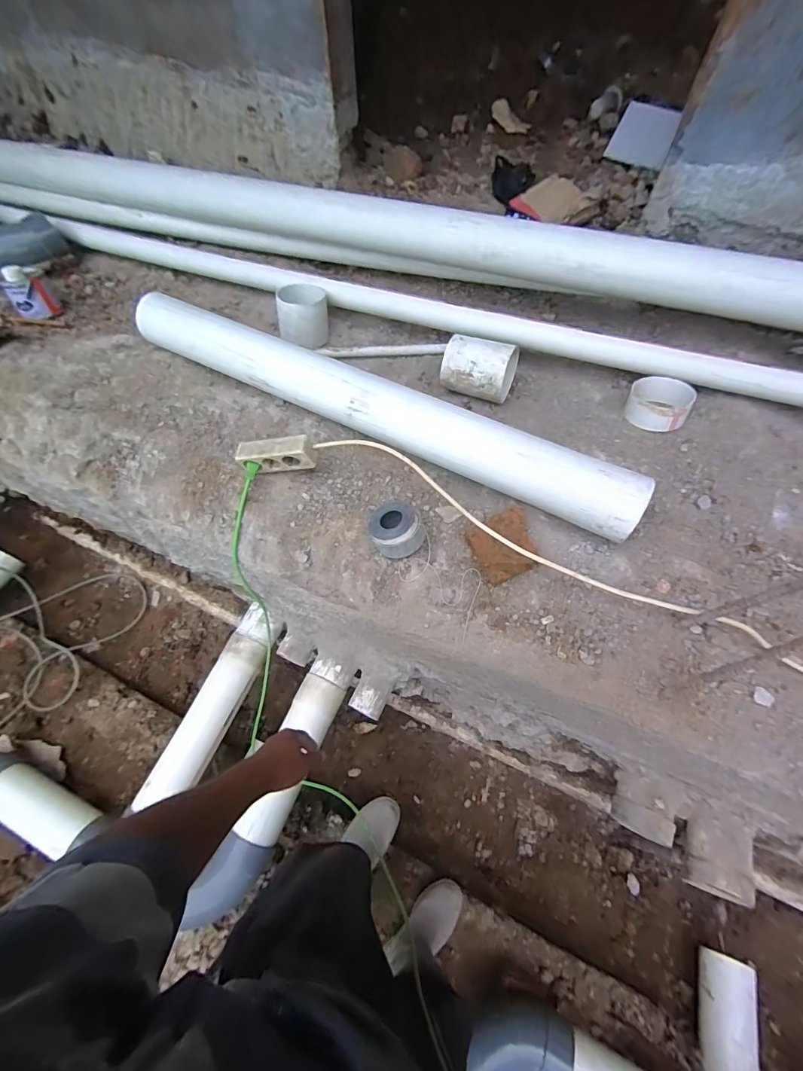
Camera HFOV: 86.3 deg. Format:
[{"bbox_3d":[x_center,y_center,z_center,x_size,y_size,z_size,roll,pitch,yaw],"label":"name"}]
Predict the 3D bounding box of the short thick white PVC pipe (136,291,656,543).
[{"bbox_3d":[-0.098,-0.272,0.830,1.110,0.094,0.088,26,63,15],"label":"short thick white PVC pipe"}]

